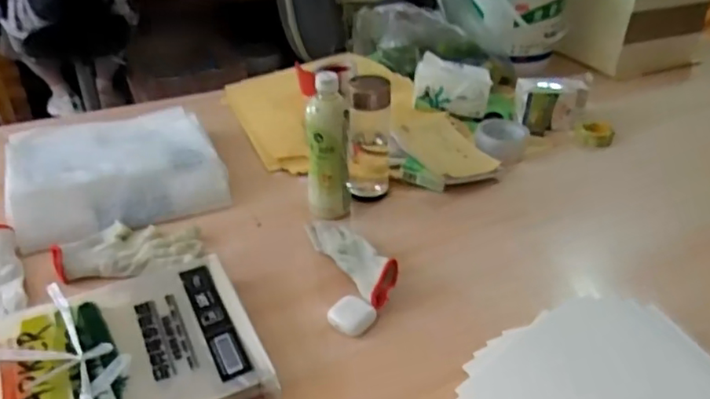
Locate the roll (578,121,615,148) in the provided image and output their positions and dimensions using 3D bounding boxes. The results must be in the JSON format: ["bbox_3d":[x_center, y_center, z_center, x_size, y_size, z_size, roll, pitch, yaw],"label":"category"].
[{"bbox_3d":[0.447,-0.123,1.090,0.059,0.024,0.061,13,35,17],"label":"roll"}]

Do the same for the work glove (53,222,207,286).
[{"bbox_3d":[-0.303,0.064,0.795,0.180,0.021,0.108,-2,33,-5],"label":"work glove"}]

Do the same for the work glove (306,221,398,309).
[{"bbox_3d":[-0.006,0.067,0.774,0.053,0.035,0.199,-17,37,-26],"label":"work glove"}]

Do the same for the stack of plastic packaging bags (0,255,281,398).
[{"bbox_3d":[-0.274,0.173,0.610,0.327,0.043,0.236,-15,36,-24],"label":"stack of plastic packaging bags"}]

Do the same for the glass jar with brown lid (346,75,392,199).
[{"bbox_3d":[0.022,-0.090,0.899,0.061,0.180,0.073,2,33,1],"label":"glass jar with brown lid"}]

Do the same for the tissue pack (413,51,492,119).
[{"bbox_3d":[0.188,-0.222,1.141,0.144,0.093,0.066,3,33,2],"label":"tissue pack"}]

